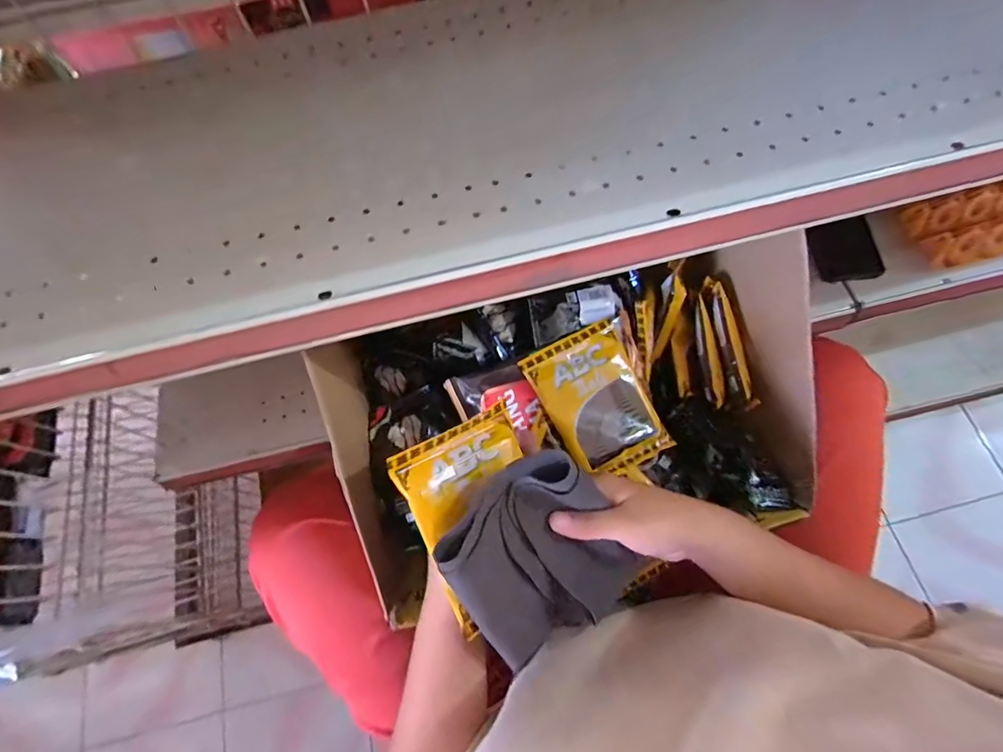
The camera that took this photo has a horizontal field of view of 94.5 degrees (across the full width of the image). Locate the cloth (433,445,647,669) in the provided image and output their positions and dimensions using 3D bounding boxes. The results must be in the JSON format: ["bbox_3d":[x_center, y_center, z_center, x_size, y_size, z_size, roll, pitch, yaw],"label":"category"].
[{"bbox_3d":[0.032,0.128,0.311,0.045,0.153,0.114,8,42,48],"label":"cloth"}]

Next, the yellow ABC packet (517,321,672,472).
[{"bbox_3d":[0.090,0.024,0.421,0.094,0.011,0.130,-27,88,-11],"label":"yellow ABC packet"}]

